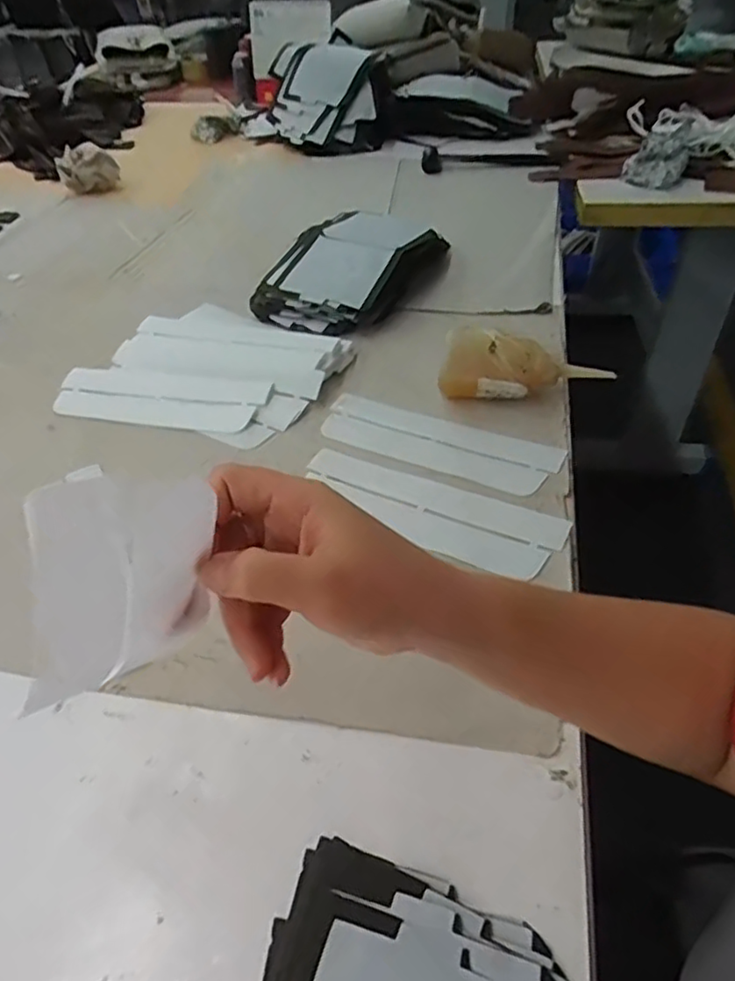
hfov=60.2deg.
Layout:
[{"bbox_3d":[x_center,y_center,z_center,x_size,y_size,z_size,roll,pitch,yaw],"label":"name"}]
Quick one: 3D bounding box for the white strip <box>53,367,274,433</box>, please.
[{"bbox_3d":[-0.218,-0.096,0.657,0.227,0.014,0.065,9,46,11],"label":"white strip"}]

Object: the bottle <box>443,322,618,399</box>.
[{"bbox_3d":[0.151,-0.113,0.614,0.158,0.067,0.048,8,46,12],"label":"bottle"}]

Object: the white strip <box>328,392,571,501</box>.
[{"bbox_3d":[0.062,-0.046,0.592,0.224,0.006,0.074,20,50,25],"label":"white strip"}]

